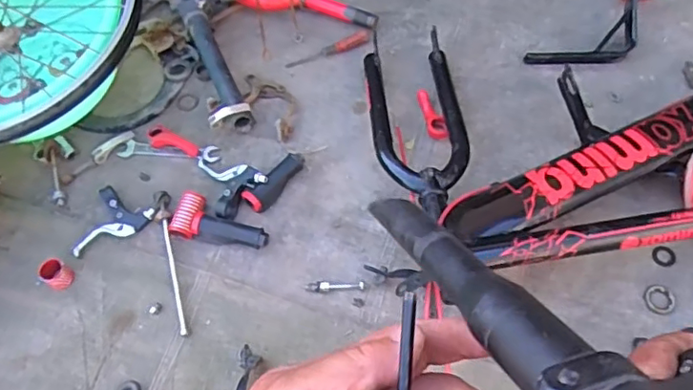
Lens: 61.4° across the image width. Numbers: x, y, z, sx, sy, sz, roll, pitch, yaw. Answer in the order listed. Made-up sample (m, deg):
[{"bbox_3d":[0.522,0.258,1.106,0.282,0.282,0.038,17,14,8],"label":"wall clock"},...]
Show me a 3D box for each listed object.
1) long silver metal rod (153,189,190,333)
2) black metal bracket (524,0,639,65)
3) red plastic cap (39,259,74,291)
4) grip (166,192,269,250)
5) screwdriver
[{"bbox_3d":[-0.242,0.088,0.799,0.021,0.017,0.211,-14,64,-5],"label":"long silver metal rod"},{"bbox_3d":[0.390,-0.245,0.929,0.201,0.040,0.076,-23,65,-9],"label":"black metal bracket"},{"bbox_3d":[-0.393,0.107,0.787,0.036,0.028,0.032,29,68,15],"label":"red plastic cap"},{"bbox_3d":[-0.175,0.039,0.812,0.133,0.032,0.061,12,65,8],"label":"grip"},{"bbox_3d":[-0.030,-0.237,0.946,0.140,0.019,0.024,-15,64,-5],"label":"screwdriver"}]

